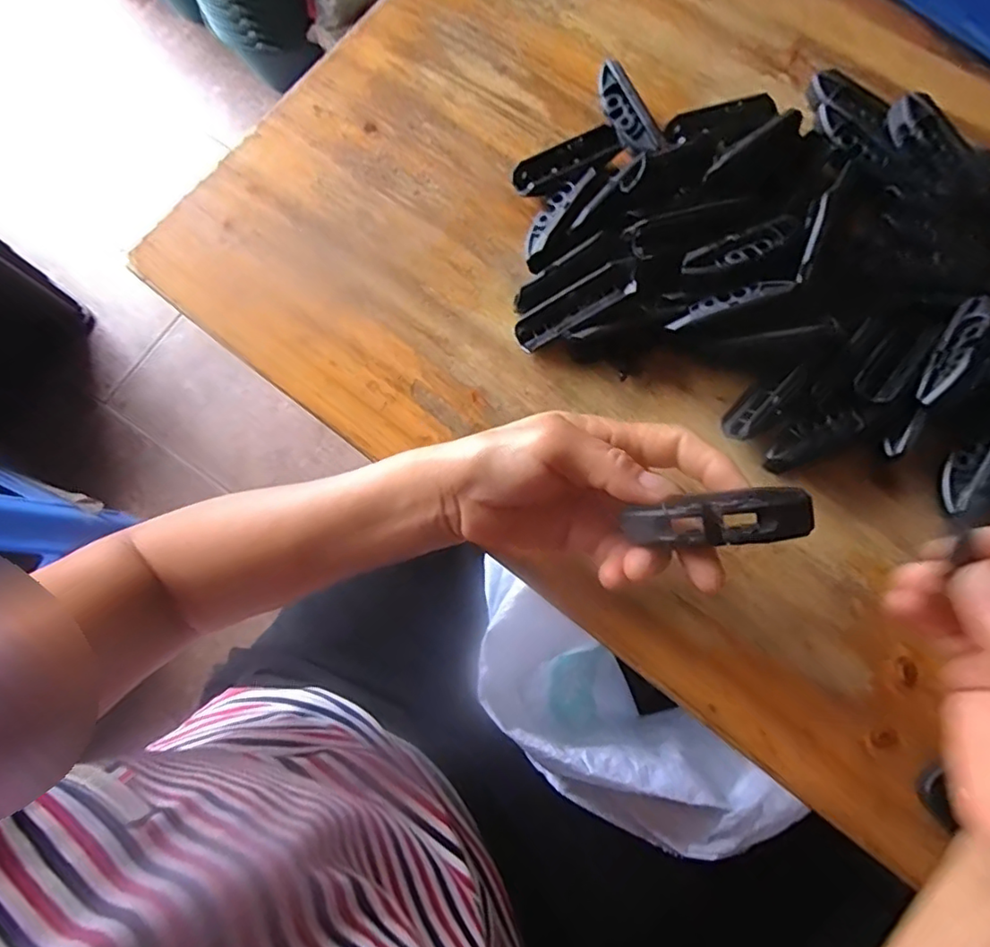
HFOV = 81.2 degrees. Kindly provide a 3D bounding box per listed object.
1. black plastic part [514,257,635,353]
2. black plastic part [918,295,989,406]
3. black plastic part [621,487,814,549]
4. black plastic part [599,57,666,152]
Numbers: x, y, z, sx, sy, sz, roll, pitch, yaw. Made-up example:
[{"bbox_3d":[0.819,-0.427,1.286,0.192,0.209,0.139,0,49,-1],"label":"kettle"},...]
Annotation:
[{"bbox_3d":[0.047,-0.095,0.332,0.076,0.013,0.020,-30,77,16],"label":"black plastic part"},{"bbox_3d":[0.246,-0.068,0.306,0.013,0.013,0.072,34,80,9],"label":"black plastic part"},{"bbox_3d":[0.089,0.019,0.232,0.070,0.015,0.020,-8,76,20],"label":"black plastic part"},{"bbox_3d":[0.081,-0.227,0.361,0.022,0.010,0.065,-31,83,25],"label":"black plastic part"}]

